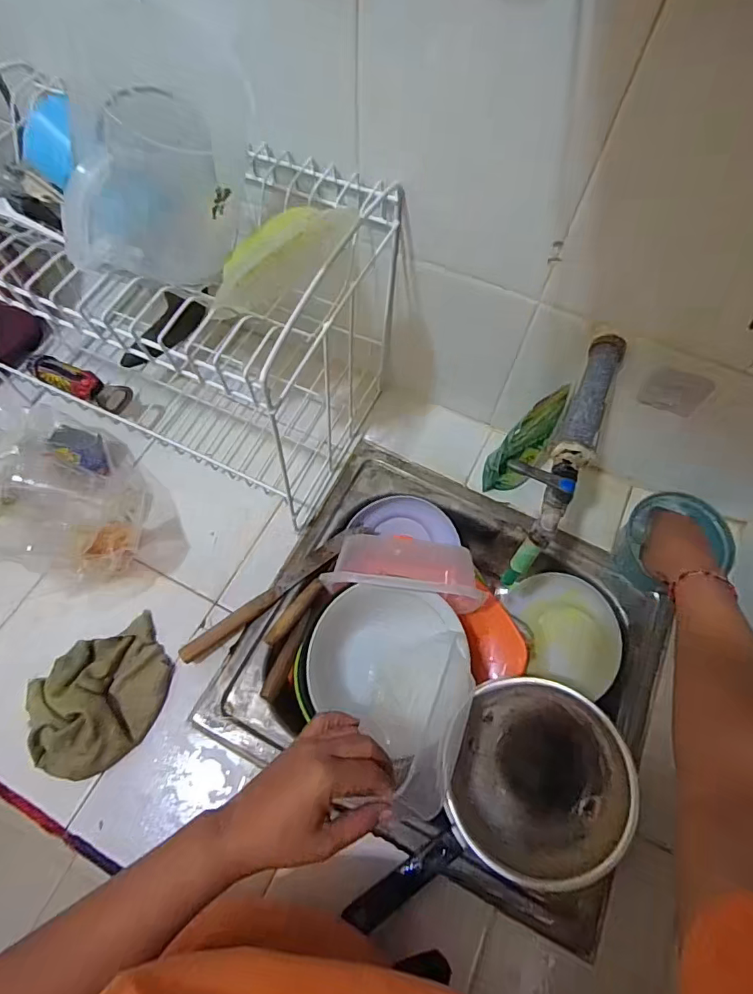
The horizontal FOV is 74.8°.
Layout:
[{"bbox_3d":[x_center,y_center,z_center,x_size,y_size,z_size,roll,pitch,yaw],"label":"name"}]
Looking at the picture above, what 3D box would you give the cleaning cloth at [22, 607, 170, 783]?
[{"bbox_3d":[-0.291,0.210,0.516,0.145,0.044,0.123,-33,70,-16],"label":"cleaning cloth"}]

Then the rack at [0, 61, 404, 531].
[{"bbox_3d":[-0.239,-0.208,0.569,0.456,0.311,0.246,23,66,9],"label":"rack"}]

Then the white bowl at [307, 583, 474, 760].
[{"bbox_3d":[0.019,0.181,0.529,0.170,0.068,0.162,1,64,-1],"label":"white bowl"}]

